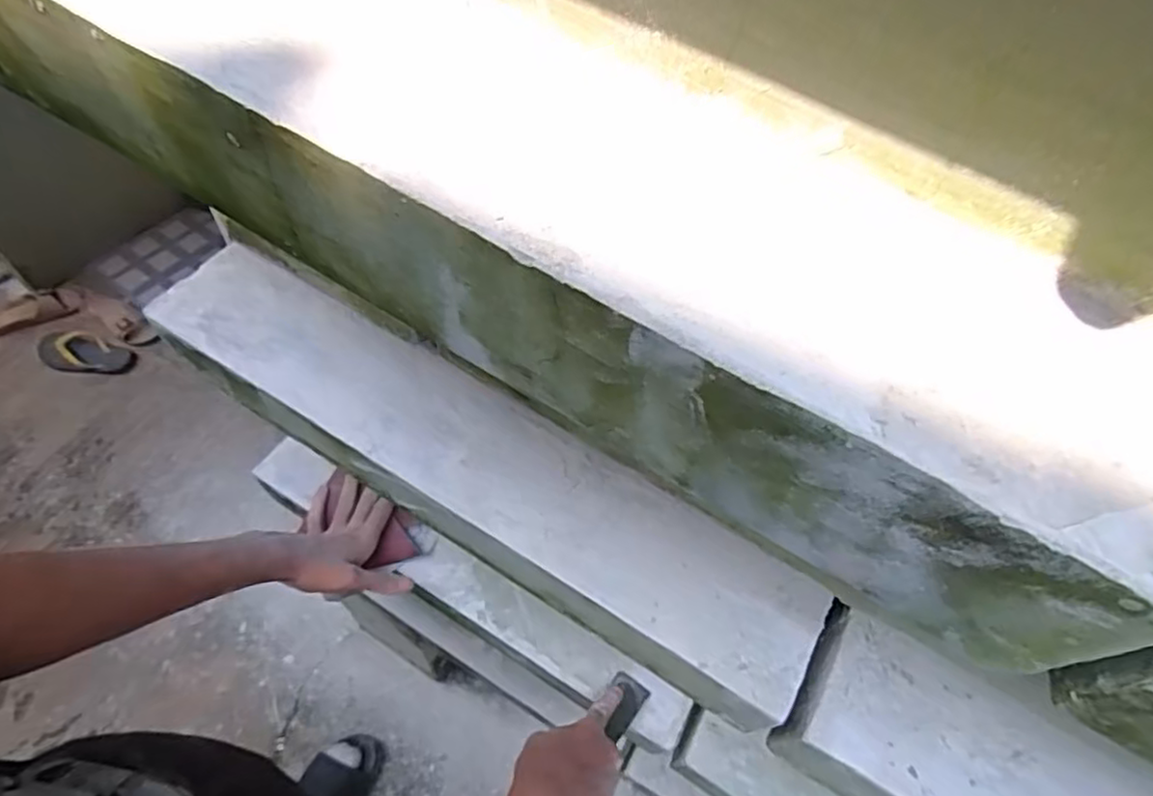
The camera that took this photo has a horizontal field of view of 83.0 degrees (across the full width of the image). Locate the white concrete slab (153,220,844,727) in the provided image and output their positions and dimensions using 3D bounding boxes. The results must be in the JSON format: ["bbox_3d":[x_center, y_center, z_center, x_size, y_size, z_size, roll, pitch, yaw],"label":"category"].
[{"bbox_3d":[-0.083,0.050,0.481,0.526,0.075,0.107,31,59,11],"label":"white concrete slab"}]

